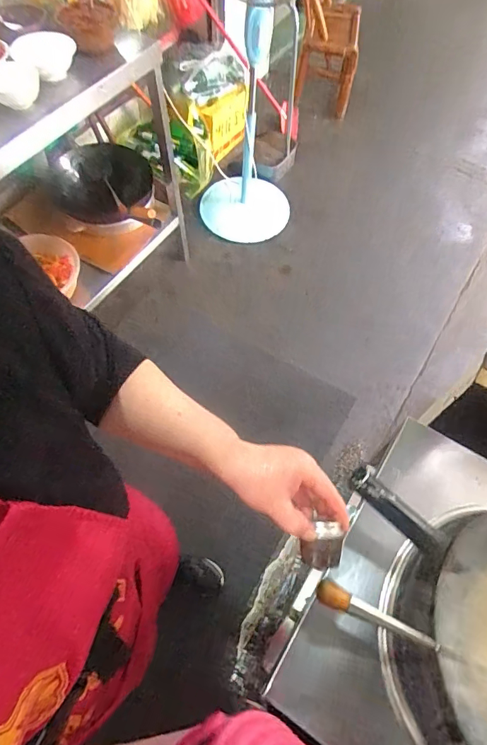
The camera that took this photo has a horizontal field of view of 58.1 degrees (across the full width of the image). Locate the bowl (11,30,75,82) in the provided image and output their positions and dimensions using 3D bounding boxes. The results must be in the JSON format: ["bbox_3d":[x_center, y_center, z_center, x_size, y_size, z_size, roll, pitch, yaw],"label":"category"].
[{"bbox_3d":[-0.461,-0.736,1.027,0.135,0.058,0.135,1,62,-1],"label":"bowl"}]

